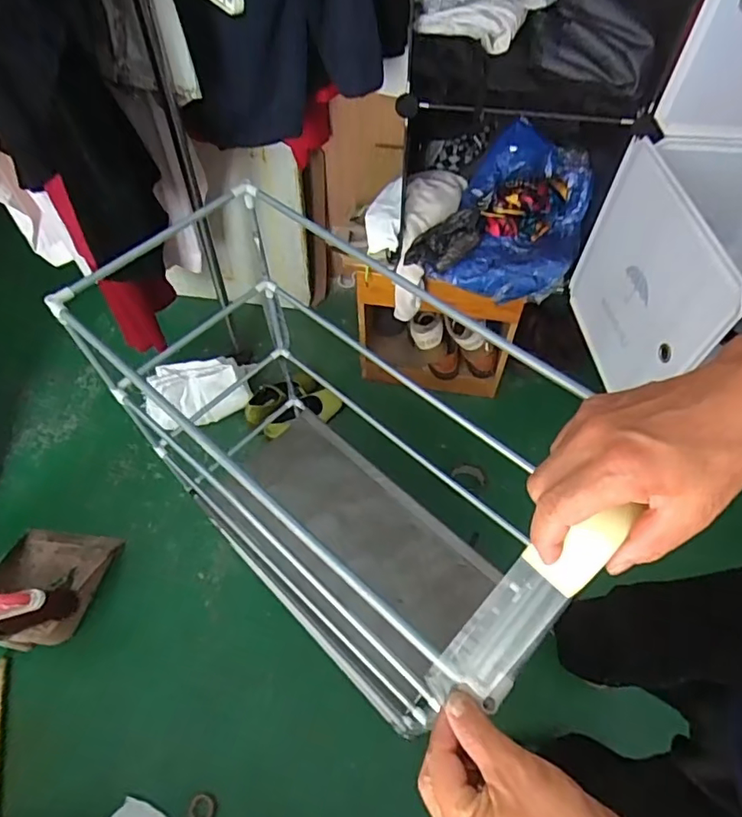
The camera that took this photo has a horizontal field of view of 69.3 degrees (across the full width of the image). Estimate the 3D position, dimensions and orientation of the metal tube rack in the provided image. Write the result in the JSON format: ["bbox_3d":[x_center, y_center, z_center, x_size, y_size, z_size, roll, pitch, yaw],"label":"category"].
[{"bbox_3d":[-0.070,0.077,0.775,0.547,0.541,0.284,39,66,22],"label":"metal tube rack"}]

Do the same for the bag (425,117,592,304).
[{"bbox_3d":[0.298,-0.388,1.070,0.248,0.138,0.363,19,60,13],"label":"bag"}]

